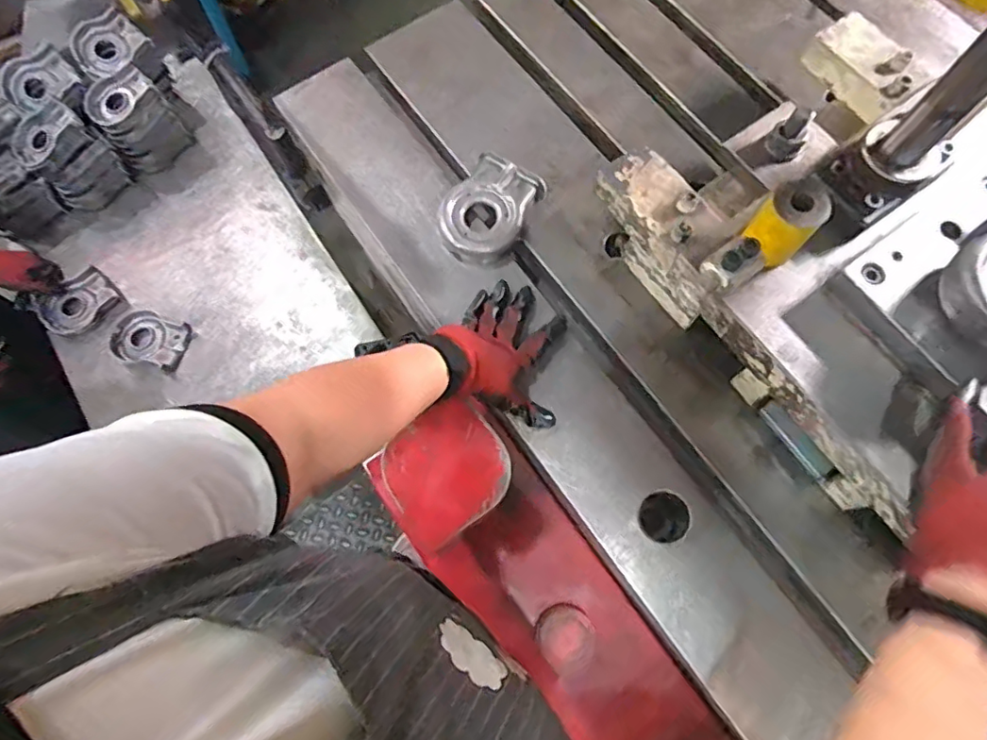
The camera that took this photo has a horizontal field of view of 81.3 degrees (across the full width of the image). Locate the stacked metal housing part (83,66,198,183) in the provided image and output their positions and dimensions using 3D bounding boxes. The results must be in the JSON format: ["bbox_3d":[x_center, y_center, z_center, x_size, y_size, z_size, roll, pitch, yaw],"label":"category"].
[{"bbox_3d":[-0.682,-0.474,1.114,0.135,0.126,0.132,-38,75,-13],"label":"stacked metal housing part"}]

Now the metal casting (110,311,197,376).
[{"bbox_3d":[-0.611,-0.053,1.026,0.129,0.030,0.098,15,71,5],"label":"metal casting"}]

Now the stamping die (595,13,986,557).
[{"bbox_3d":[0.393,-0.053,0.522,0.330,0.243,0.597,-34,75,-11],"label":"stamping die"}]

